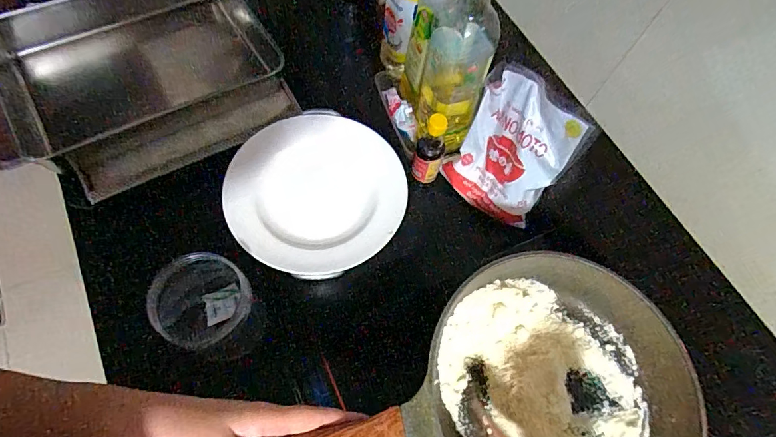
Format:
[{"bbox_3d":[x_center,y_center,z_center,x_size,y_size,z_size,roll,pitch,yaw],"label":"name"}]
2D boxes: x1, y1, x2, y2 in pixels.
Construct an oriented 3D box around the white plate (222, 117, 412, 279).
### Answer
[{"bbox_3d":[-0.086,-0.036,0.516,0.205,0.021,0.212,3,65,-6],"label":"white plate"}]

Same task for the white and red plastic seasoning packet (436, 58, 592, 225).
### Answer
[{"bbox_3d":[0.166,-0.092,0.570,0.031,0.192,0.141,-26,62,-41],"label":"white and red plastic seasoning packet"}]

